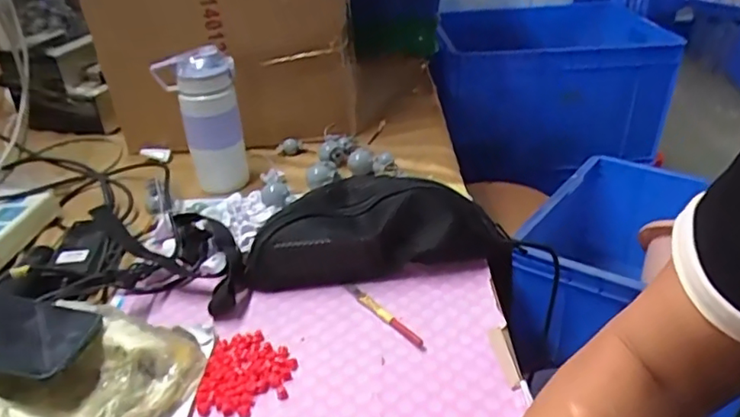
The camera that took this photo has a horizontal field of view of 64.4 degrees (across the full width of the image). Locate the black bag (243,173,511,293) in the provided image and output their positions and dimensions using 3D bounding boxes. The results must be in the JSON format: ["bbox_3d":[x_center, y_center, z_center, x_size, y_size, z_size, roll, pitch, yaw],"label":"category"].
[{"bbox_3d":[0.004,0.017,0.659,0.279,0.082,0.105,-5,30,-3],"label":"black bag"}]

